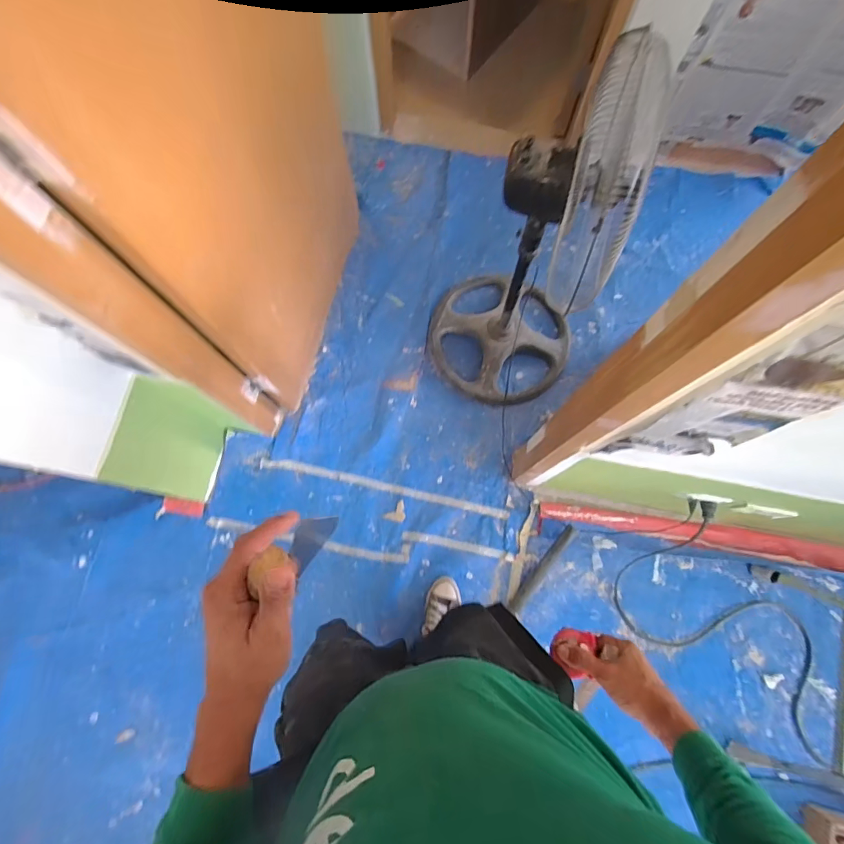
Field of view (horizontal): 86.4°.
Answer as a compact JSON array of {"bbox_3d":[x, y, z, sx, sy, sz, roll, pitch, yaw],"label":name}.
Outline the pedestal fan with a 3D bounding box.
[{"bbox_3d":[0.246,-0.378,1.122,0.444,0.884,0.387,36,79,9],"label":"pedestal fan"}]

